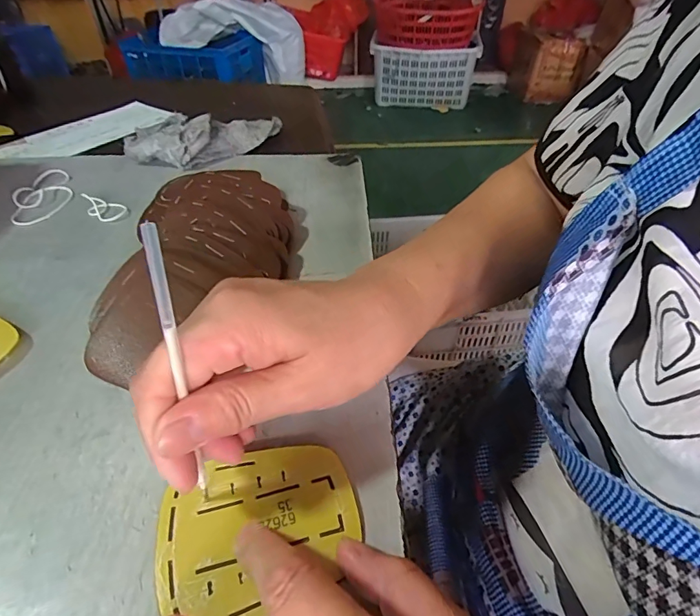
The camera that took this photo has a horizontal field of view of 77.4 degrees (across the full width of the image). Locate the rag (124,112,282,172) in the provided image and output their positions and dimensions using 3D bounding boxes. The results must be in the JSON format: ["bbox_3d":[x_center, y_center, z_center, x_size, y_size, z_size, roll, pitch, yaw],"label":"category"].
[{"bbox_3d":[-0.148,-0.188,0.472,0.169,0.038,0.066,-34,52,-31],"label":"rag"}]

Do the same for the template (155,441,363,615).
[{"bbox_3d":[-0.038,0.094,0.187,0.083,0.004,0.069,-11,44,-13],"label":"template"}]

